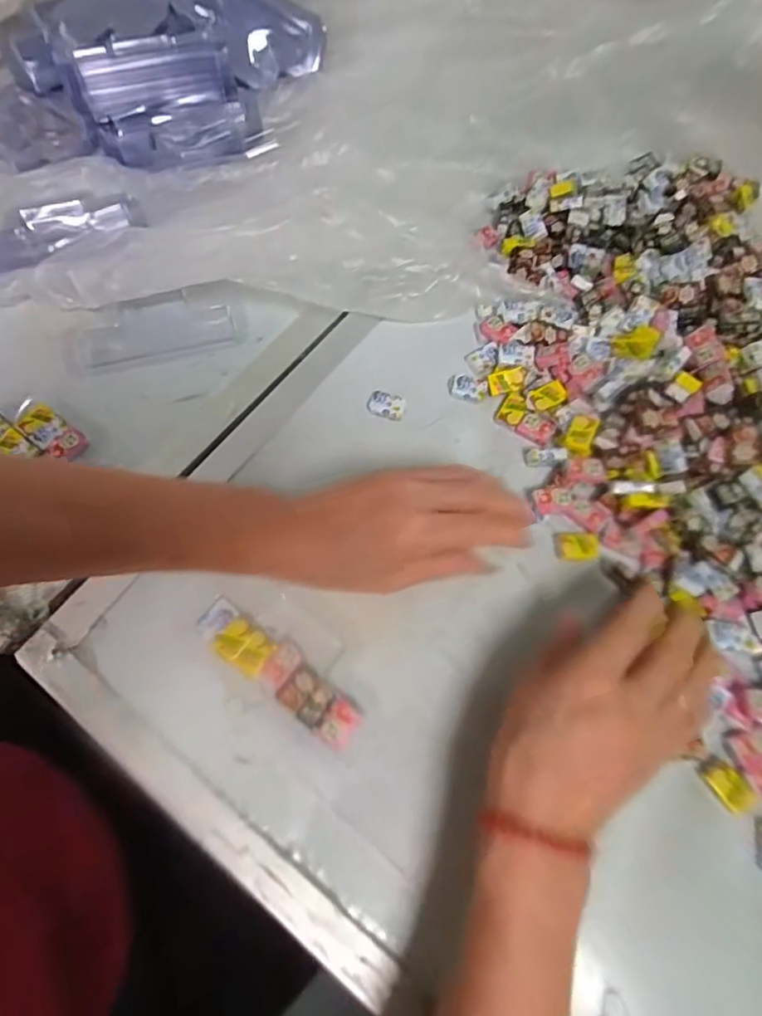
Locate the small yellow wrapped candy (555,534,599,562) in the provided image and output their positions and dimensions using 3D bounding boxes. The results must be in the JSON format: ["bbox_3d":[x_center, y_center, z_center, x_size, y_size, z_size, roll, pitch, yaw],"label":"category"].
[{"bbox_3d":[0.135,0.027,0.372,0.027,0.004,0.018,3,69,1],"label":"small yellow wrapped candy"}]

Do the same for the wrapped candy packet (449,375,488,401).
[{"bbox_3d":[0.065,-0.091,0.409,0.028,0.006,0.019,14,70,5],"label":"wrapped candy packet"}]

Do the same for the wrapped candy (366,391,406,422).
[{"bbox_3d":[0.005,-0.077,0.405,0.028,0.007,0.020,15,70,6],"label":"wrapped candy"}]

